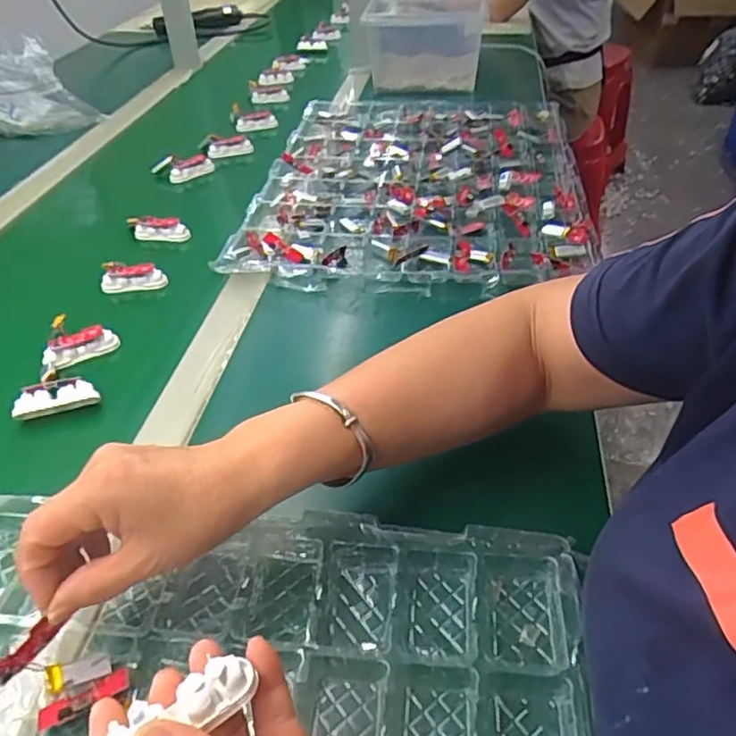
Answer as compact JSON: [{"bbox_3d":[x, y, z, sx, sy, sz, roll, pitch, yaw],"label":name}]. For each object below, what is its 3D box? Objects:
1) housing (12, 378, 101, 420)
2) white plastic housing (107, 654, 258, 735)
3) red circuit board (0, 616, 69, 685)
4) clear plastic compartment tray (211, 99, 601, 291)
[{"bbox_3d":[-0.246,0.023,0.491,0.060,0.014,0.027,-17,87,-20],"label":"housing"},{"bbox_3d":[-0.073,0.132,0.238,0.061,0.013,0.019,-26,47,-22],"label":"white plastic housing"},{"bbox_3d":[-0.169,0.139,0.307,0.039,0.013,0.004,-46,30,-20],"label":"red circuit board"},{"bbox_3d":[0.070,-0.244,0.782,0.372,0.020,0.517,4,42,6],"label":"clear plastic compartment tray"}]

